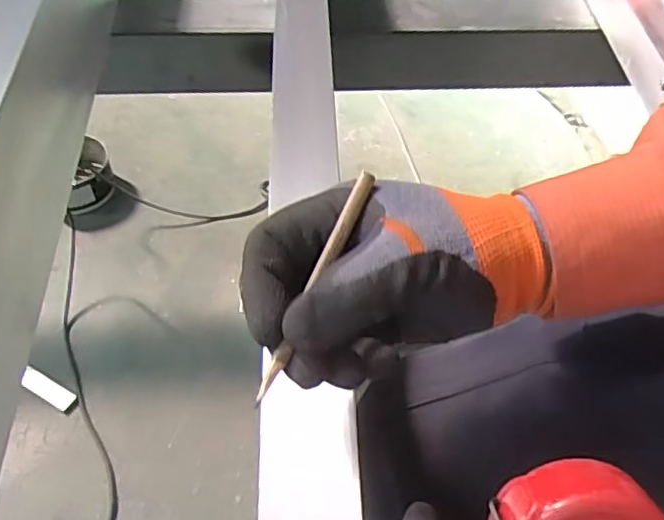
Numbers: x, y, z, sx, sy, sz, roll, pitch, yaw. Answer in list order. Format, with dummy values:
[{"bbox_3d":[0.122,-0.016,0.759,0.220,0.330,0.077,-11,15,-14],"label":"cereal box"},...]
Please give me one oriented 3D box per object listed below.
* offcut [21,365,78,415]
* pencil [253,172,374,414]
[{"bbox_3d":[-0.480,0.218,1.057,0.128,0.014,0.034,26,54,18],"label":"offcut"},{"bbox_3d":[-0.007,0.010,0.260,0.006,0.007,0.106,23,82,19],"label":"pencil"}]

